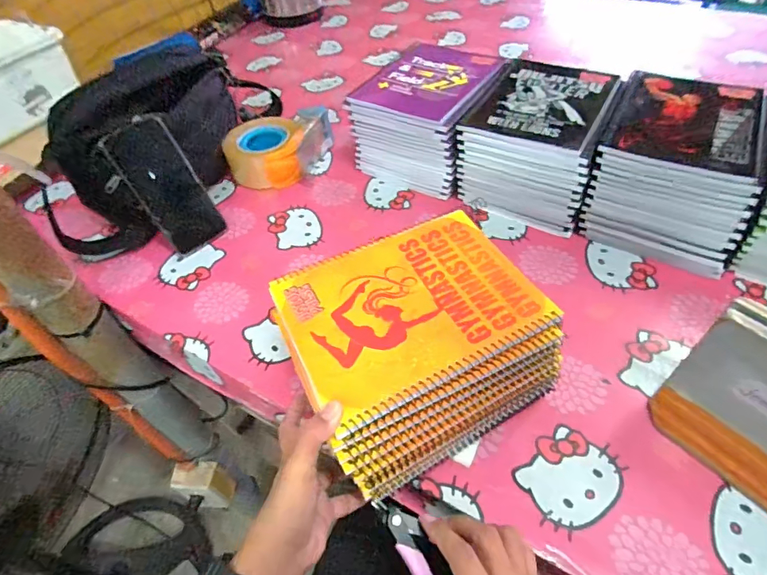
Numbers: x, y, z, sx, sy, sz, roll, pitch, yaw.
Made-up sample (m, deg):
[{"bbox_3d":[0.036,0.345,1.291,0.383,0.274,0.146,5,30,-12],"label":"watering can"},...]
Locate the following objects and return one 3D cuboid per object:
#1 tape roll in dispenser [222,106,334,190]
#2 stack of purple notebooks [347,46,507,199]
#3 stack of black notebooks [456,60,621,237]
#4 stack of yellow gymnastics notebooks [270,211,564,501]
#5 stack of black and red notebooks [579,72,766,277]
[{"bbox_3d":[-0.163,-0.223,0.699,0.121,0.070,0.156,20,54,21],"label":"tape roll in dispenser"},{"bbox_3d":[0.072,-0.255,0.670,0.164,0.119,0.199,22,55,22],"label":"stack of purple notebooks"},{"bbox_3d":[0.214,-0.199,0.608,0.166,0.118,0.200,23,56,23],"label":"stack of black notebooks"},{"bbox_3d":[0.028,0.048,0.401,0.202,0.095,0.176,-23,52,-14],"label":"stack of yellow gymnastics notebooks"},{"bbox_3d":[0.354,-0.148,0.546,0.167,0.121,0.215,22,55,22],"label":"stack of black and red notebooks"}]

